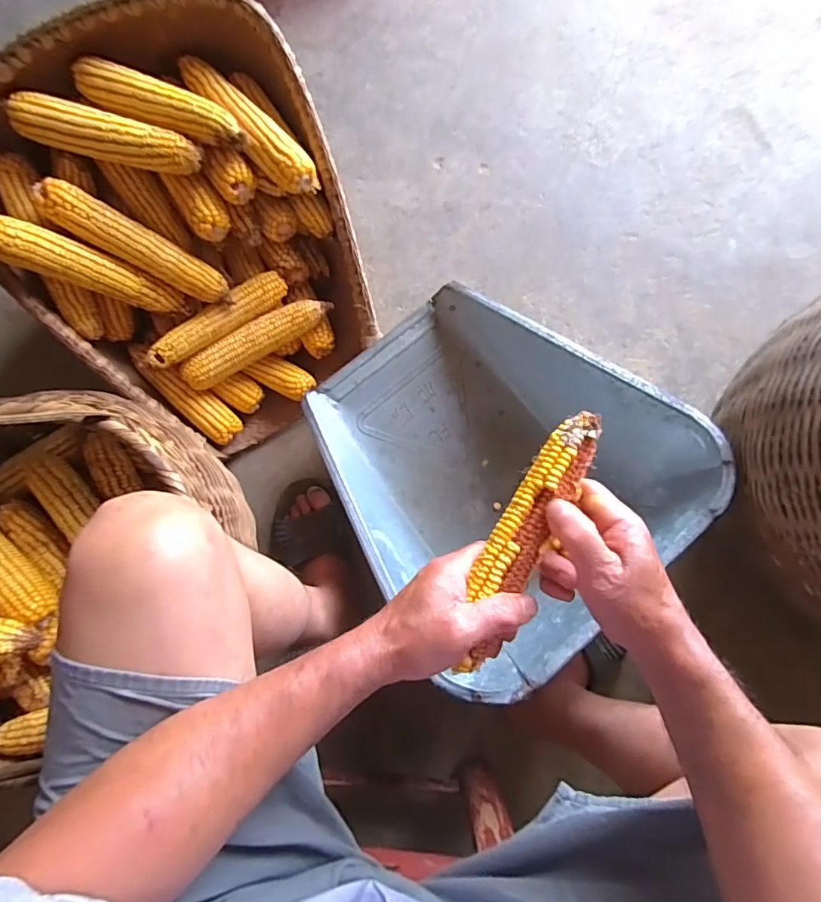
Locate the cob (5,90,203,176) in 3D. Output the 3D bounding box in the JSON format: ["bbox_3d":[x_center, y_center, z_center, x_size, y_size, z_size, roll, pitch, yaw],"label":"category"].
[{"bbox_3d":[-0.359,-0.374,0.597,0.213,0.043,0.049,11,82,1],"label":"cob"}]

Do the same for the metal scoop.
[{"bbox_3d":[0.097,0.005,0.677,0.393,0.227,0.442,-37,84,-7],"label":"metal scoop"}]

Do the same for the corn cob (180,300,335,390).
[{"bbox_3d":[-0.222,-0.159,0.738,0.224,0.055,0.045,-31,83,-5],"label":"corn cob"}]

